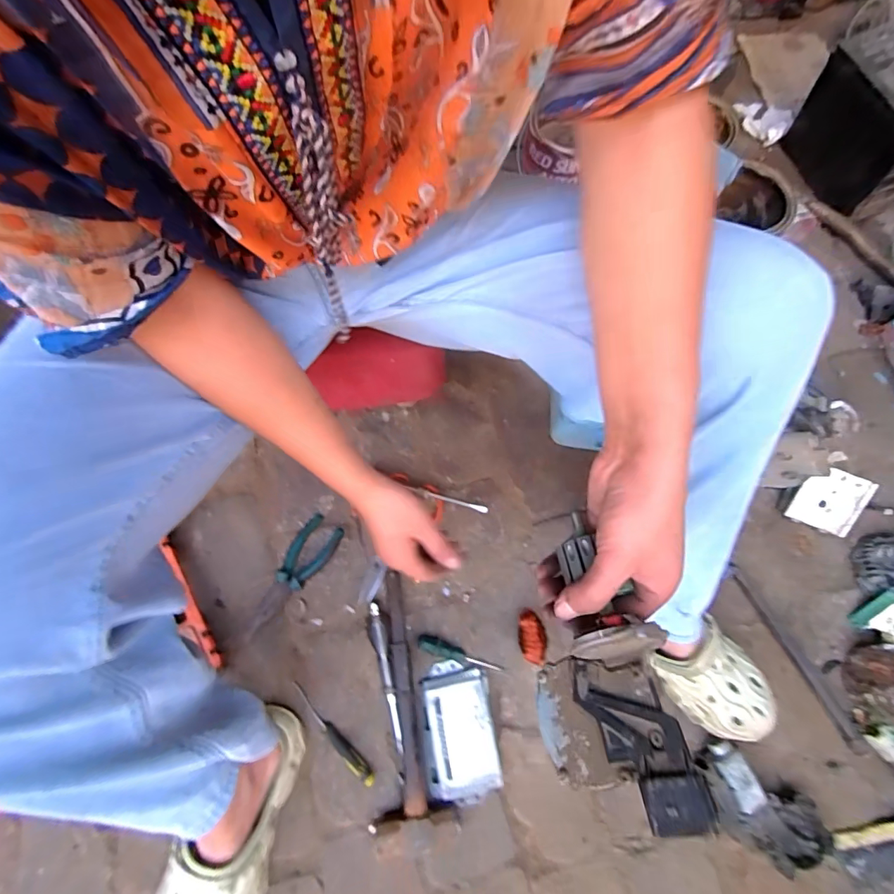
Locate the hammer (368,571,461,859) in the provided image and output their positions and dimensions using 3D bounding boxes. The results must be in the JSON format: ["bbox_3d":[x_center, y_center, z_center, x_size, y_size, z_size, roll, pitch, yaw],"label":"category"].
[{"bbox_3d":[-0.054,0.330,0.585,0.104,0.041,0.303,-6,71,-4],"label":"hammer"}]

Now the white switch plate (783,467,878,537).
[{"bbox_3d":[0.555,0.077,0.665,0.076,0.012,0.088,30,103,33],"label":"white switch plate"}]

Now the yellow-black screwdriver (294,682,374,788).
[{"bbox_3d":[-0.148,0.365,0.581,0.153,0.020,0.016,44,75,12],"label":"yellow-black screwdriver"}]

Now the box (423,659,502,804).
[{"bbox_3d":[0.016,0.363,0.586,0.088,0.021,0.152,-5,71,-4],"label":"box"}]

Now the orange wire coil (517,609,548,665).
[{"bbox_3d":[0.115,0.258,0.622,0.035,0.027,0.070,-7,71,-5],"label":"orange wire coil"}]

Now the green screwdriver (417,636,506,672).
[{"bbox_3d":[0.018,0.280,0.617,0.118,0.026,0.019,17,71,4],"label":"green screwdriver"}]

